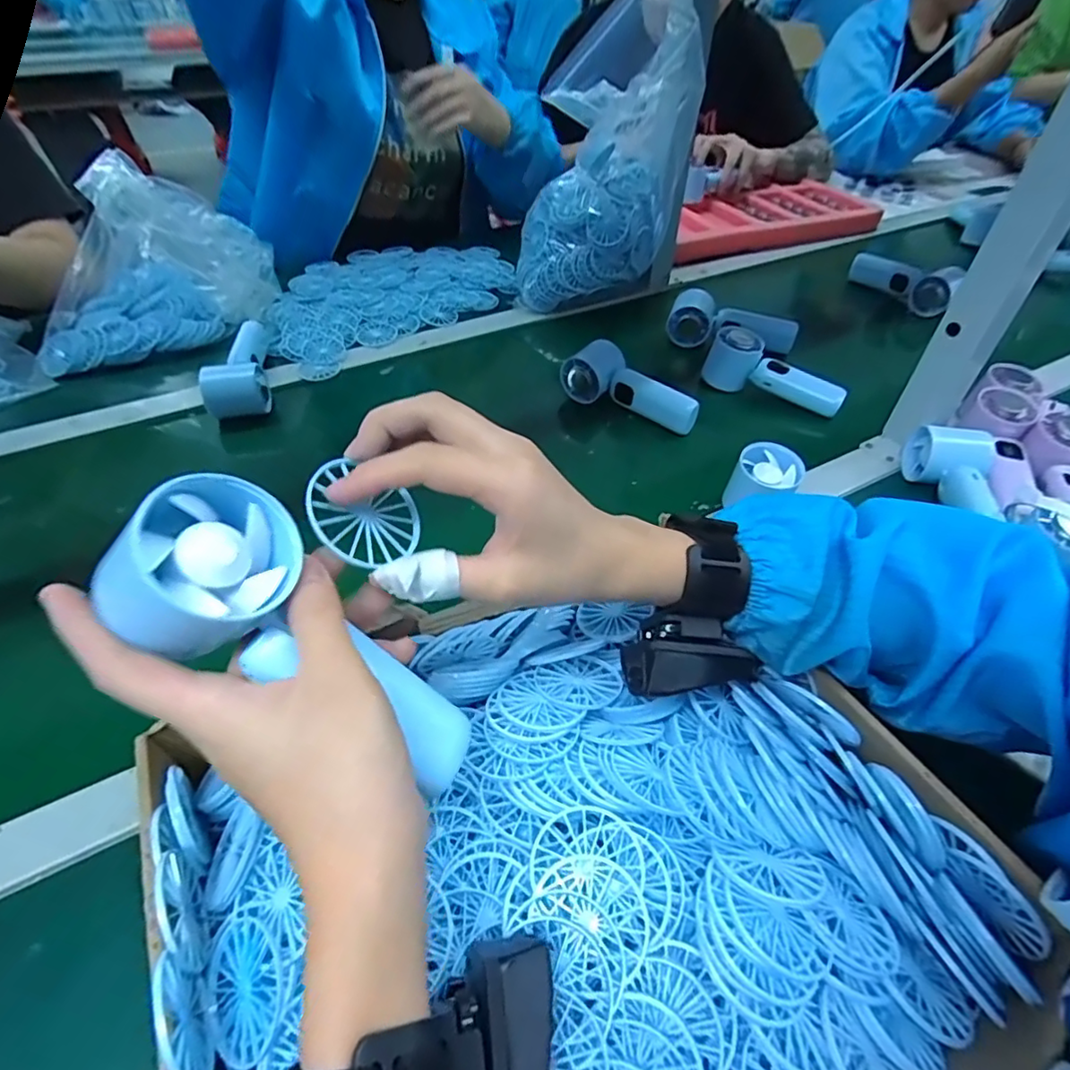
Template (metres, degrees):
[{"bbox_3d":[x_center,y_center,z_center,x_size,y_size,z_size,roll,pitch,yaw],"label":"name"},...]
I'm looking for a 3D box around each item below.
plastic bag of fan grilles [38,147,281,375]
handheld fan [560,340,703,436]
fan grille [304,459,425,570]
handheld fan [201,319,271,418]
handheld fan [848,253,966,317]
[{"bbox_3d":[-0.461,-0.331,0.688,0.264,0.173,0.130,-25,54,-23],"label":"plastic bag of fan grilles"},{"bbox_3d":[0.107,-0.164,0.643,0.155,0.048,0.047,25,52,19],"label":"handheld fan"},{"bbox_3d":[-0.073,-0.008,0.251,0.051,0.004,0.046,30,46,-31],"label":"fan grille"},{"bbox_3d":[-0.331,-0.198,0.661,0.057,0.046,0.159,-7,49,-9],"label":"handheld fan"},{"bbox_3d":[0.535,-0.367,0.853,0.052,0.074,0.144,-27,55,-24],"label":"handheld fan"}]

